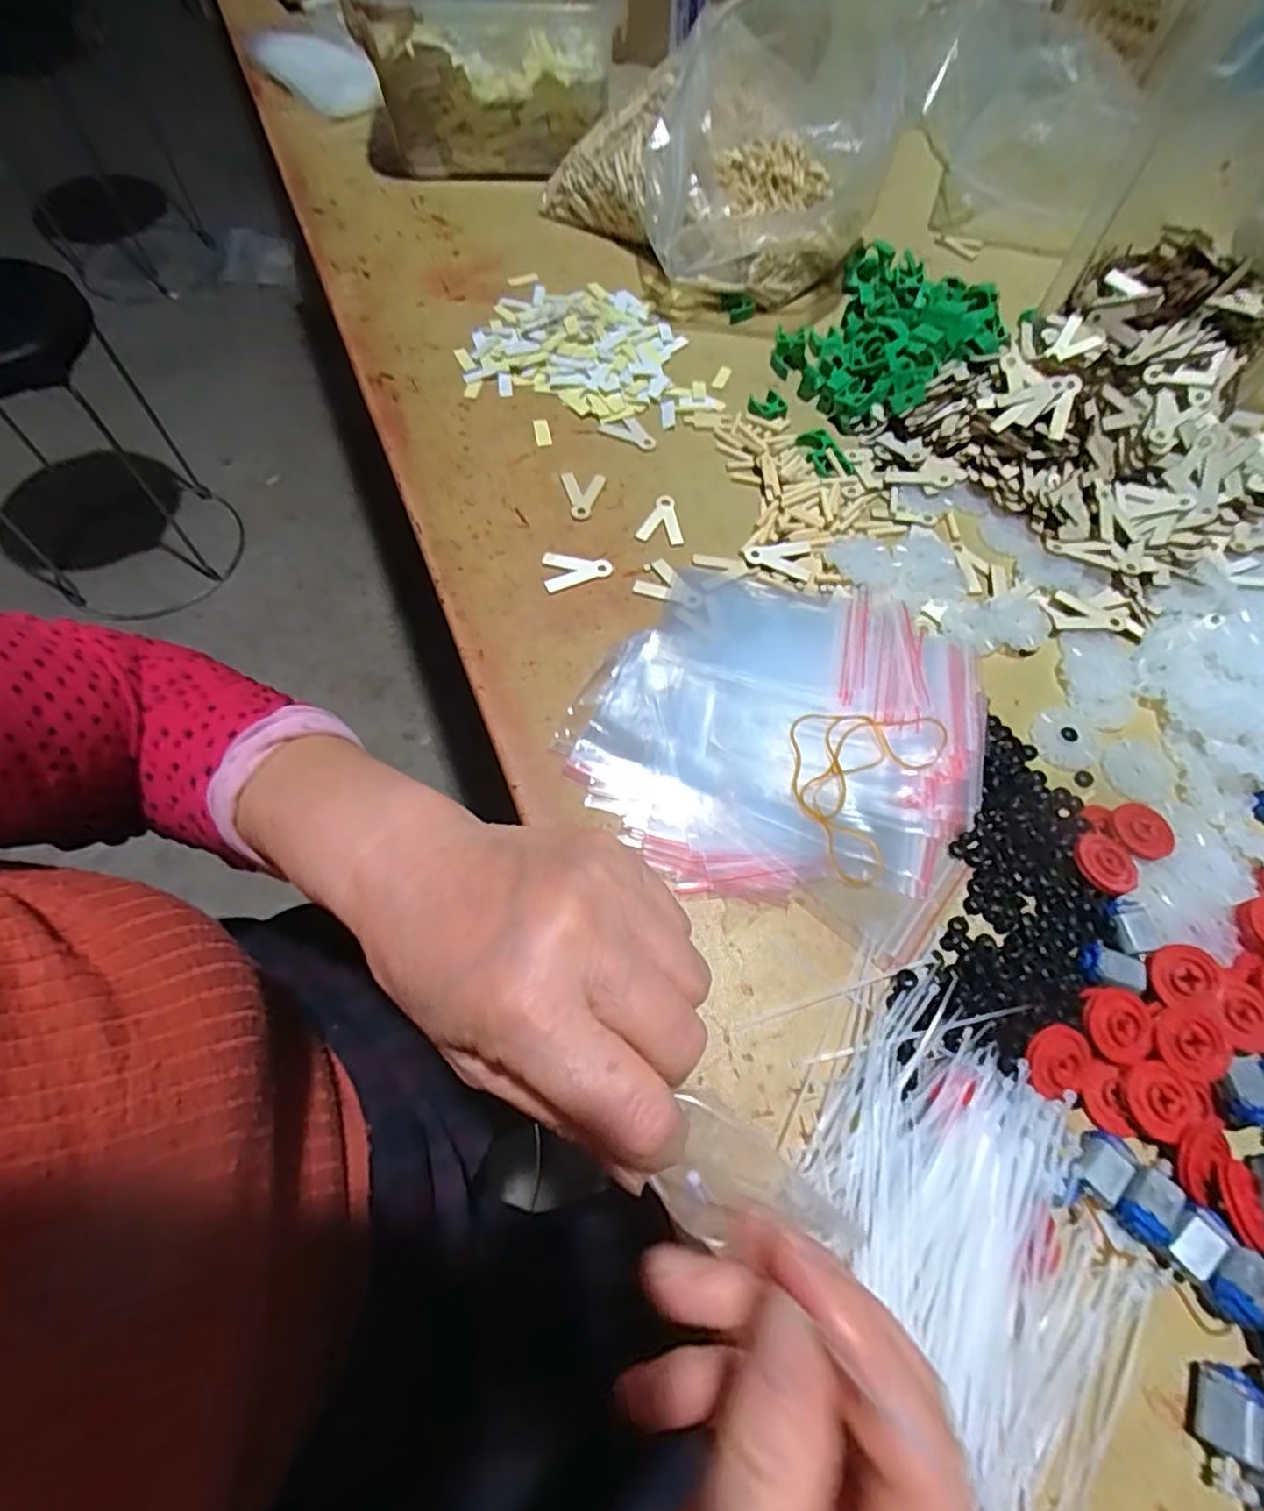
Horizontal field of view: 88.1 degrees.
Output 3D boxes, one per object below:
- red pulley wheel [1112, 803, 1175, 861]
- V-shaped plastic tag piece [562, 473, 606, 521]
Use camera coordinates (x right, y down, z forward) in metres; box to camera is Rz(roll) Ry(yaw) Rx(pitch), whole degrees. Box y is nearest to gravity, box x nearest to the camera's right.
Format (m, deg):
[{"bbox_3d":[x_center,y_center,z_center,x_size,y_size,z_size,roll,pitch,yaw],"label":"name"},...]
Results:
[{"bbox_3d":[0.280,0.041,0.358,0.026,0.007,0.031,6,64,-1],"label":"red pulley wheel"},{"bbox_3d":[-0.040,-0.186,0.464,0.030,0.004,0.042,18,64,5],"label":"V-shaped plastic tag piece"}]

